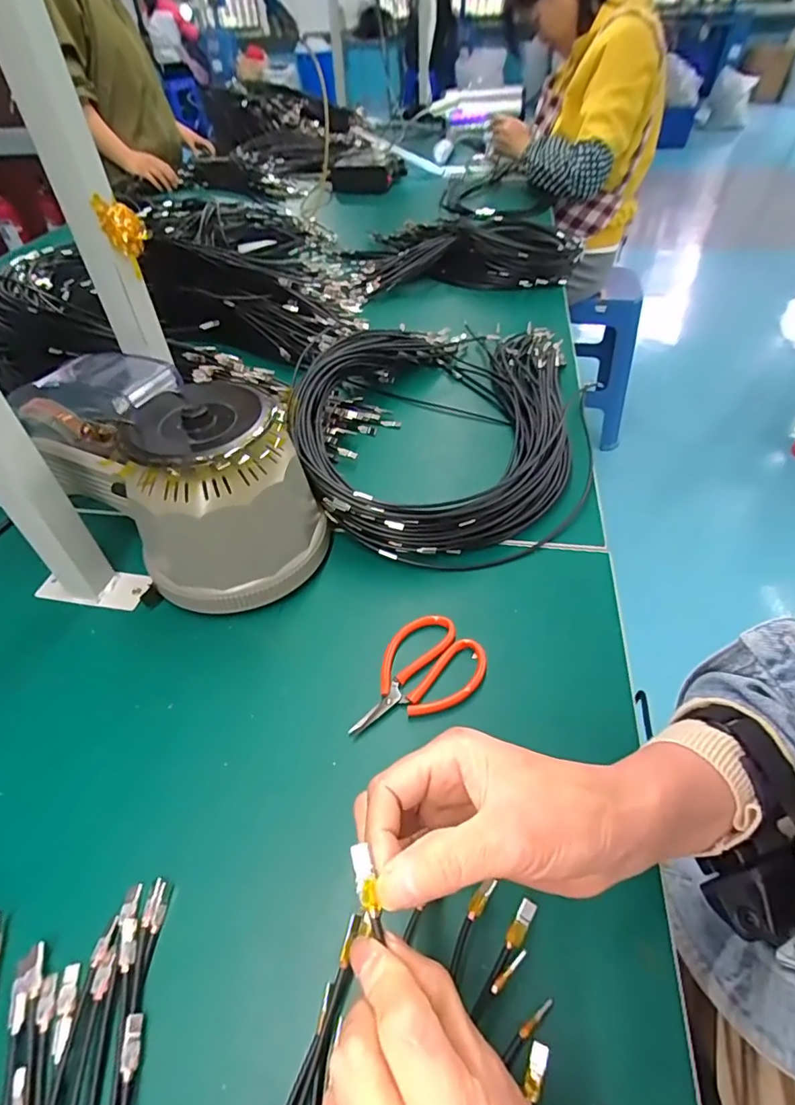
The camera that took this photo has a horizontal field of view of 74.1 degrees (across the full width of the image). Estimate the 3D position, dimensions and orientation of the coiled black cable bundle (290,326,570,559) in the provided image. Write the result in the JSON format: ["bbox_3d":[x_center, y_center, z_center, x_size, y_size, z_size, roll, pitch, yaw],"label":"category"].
[{"bbox_3d":[0.052,-0.175,0.602,0.277,0.081,0.448,7,47,9],"label":"coiled black cable bundle"}]

